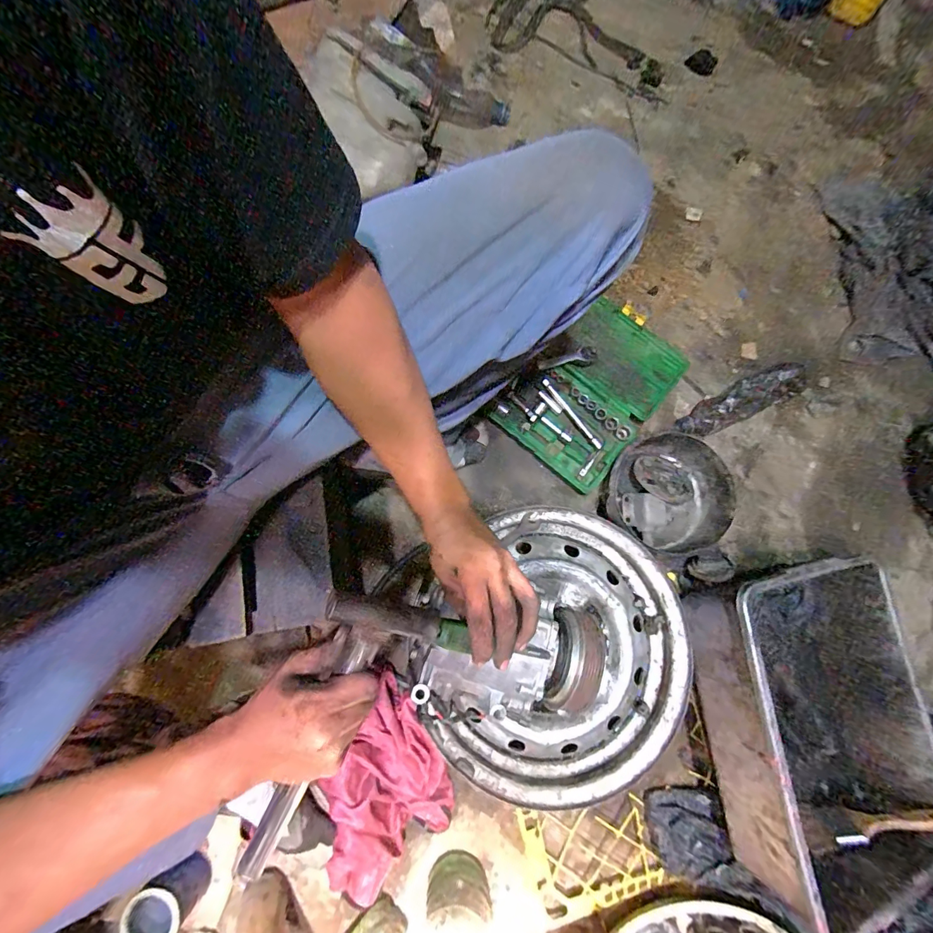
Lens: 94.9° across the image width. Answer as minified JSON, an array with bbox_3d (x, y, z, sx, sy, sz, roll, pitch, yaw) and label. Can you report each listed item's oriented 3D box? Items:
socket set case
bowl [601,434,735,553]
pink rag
[{"bbox_3d":[0.226,-0.137,0.753,0.212,0.032,0.328,40,80,5],"label":"socket set case"},{"bbox_3d":[0.334,0.047,0.707,0.190,0.084,0.175,0,79,-2],"label":"bowl"},{"bbox_3d":[-0.130,0.456,0.598,0.210,0.069,0.212,-37,80,-8],"label":"pink rag"}]

